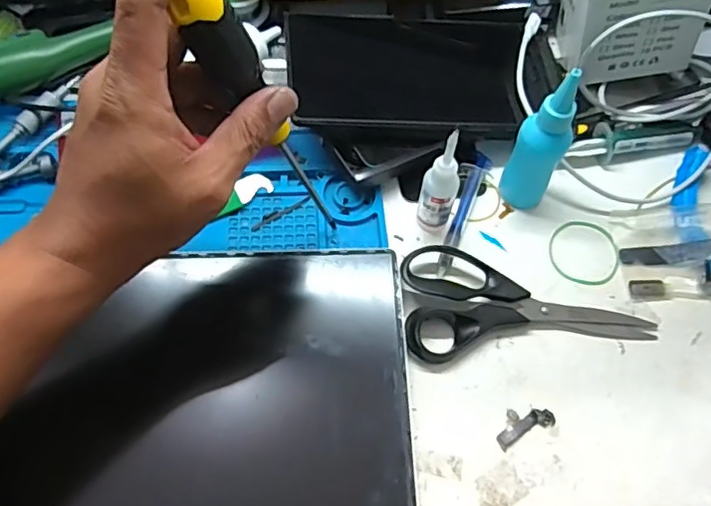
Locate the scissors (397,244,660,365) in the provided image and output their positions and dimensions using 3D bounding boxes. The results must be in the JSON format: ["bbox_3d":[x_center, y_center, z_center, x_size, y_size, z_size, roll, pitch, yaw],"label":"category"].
[{"bbox_3d":[0.118,0.032,0.408,0.168,0.015,0.080,-1,62,-3],"label":"scissors"}]

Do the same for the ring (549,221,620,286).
[{"bbox_3d":[0.170,-0.001,0.437,0.051,0.004,0.053,1,61,-2],"label":"ring"}]

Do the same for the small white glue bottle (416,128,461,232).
[{"bbox_3d":[0.059,-0.047,0.404,0.024,0.087,0.021,17,62,7],"label":"small white glue bottle"}]

